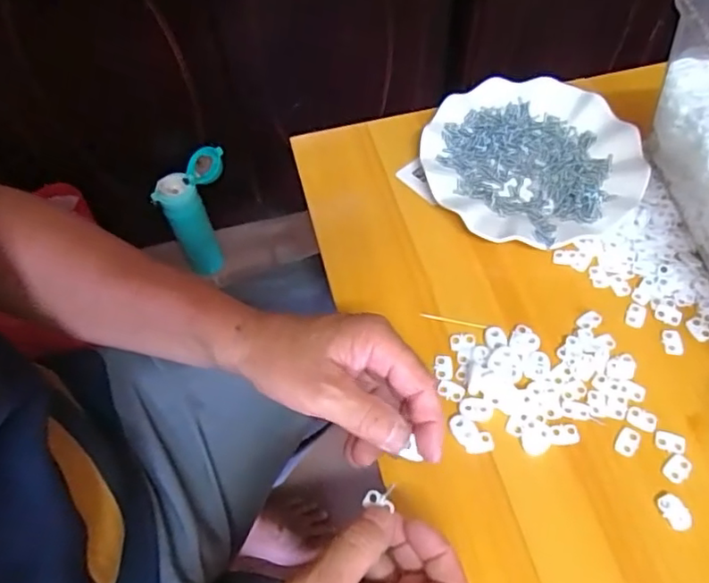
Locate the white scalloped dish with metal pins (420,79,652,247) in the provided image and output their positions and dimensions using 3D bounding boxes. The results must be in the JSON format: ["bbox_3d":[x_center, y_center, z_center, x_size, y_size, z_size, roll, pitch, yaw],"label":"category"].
[{"bbox_3d":[0.151,-0.112,0.511,0.180,0.025,0.178,-1,59,1],"label":"white scalloped dish with metal pins"}]

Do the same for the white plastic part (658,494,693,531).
[{"bbox_3d":[0.201,0.138,0.369,0.015,0.004,0.023,-25,61,-13],"label":"white plastic part"}]

